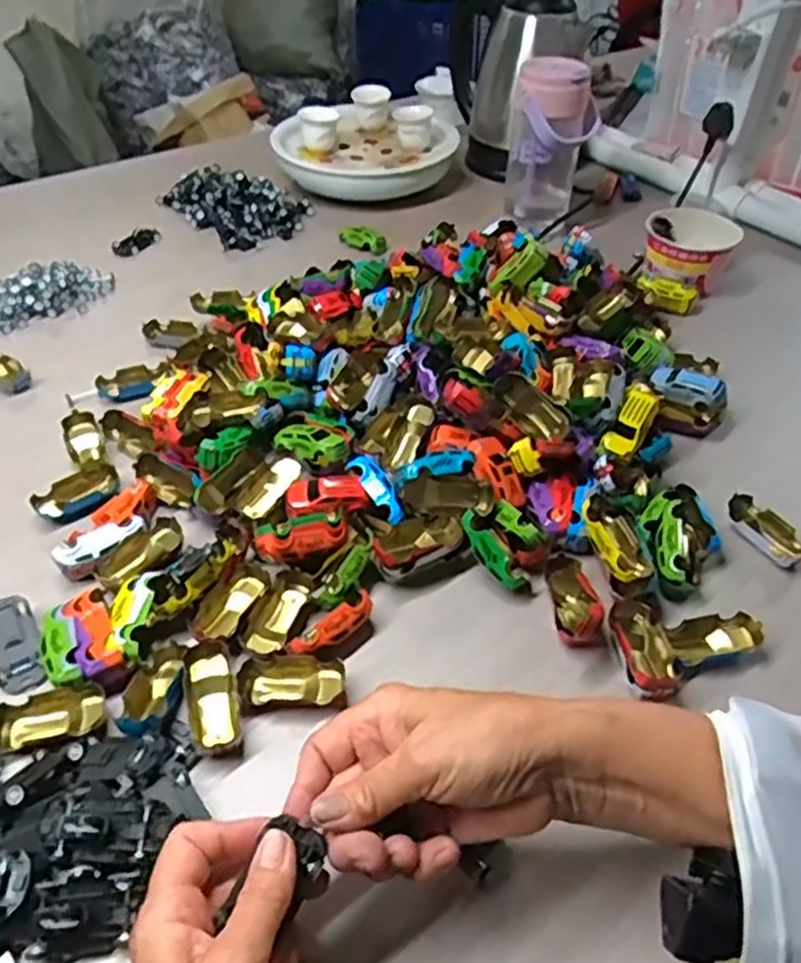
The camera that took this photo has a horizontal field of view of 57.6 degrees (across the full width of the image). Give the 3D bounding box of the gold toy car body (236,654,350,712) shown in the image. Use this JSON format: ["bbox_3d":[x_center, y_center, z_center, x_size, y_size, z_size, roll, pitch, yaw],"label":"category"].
[{"bbox_3d":[-0.066,0.124,0.449,0.064,0.013,0.031,-2,44,-3],"label":"gold toy car body"}]

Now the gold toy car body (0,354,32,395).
[{"bbox_3d":[-0.369,-0.105,0.675,0.064,0.018,0.033,25,49,22],"label":"gold toy car body"}]

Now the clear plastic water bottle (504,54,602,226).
[{"bbox_3d":[0.174,-0.387,0.849,0.092,0.181,0.079,9,45,8],"label":"clear plastic water bottle"}]

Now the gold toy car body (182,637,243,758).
[{"bbox_3d":[-0.112,0.131,0.438,0.028,0.015,0.068,-12,64,-13],"label":"gold toy car body"}]

